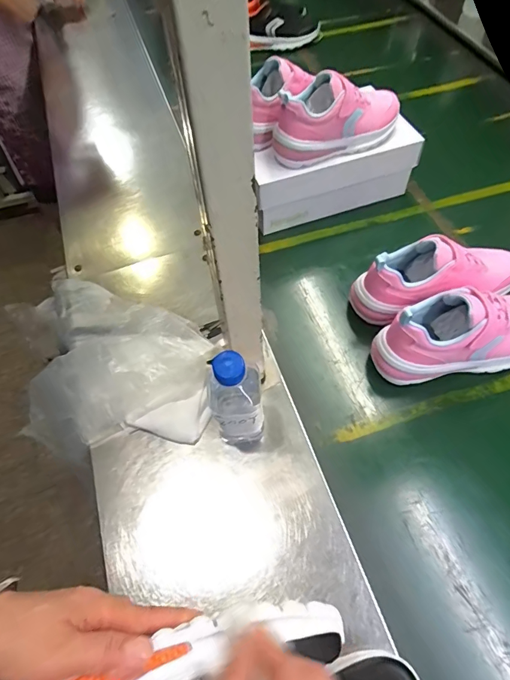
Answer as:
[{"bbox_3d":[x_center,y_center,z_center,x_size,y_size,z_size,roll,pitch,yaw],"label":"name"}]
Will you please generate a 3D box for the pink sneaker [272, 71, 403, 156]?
[{"bbox_3d":[0.133,-0.353,0.650,0.209,0.087,0.077,-15,59,-6],"label":"pink sneaker"}]

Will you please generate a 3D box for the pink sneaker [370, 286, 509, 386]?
[{"bbox_3d":[0.284,-0.009,0.569,0.235,0.120,0.079,-8,59,-2],"label":"pink sneaker"}]

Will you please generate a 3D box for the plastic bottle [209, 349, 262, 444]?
[{"bbox_3d":[-0.020,0.065,0.478,0.057,0.159,0.064,-13,59,-5],"label":"plastic bottle"}]

